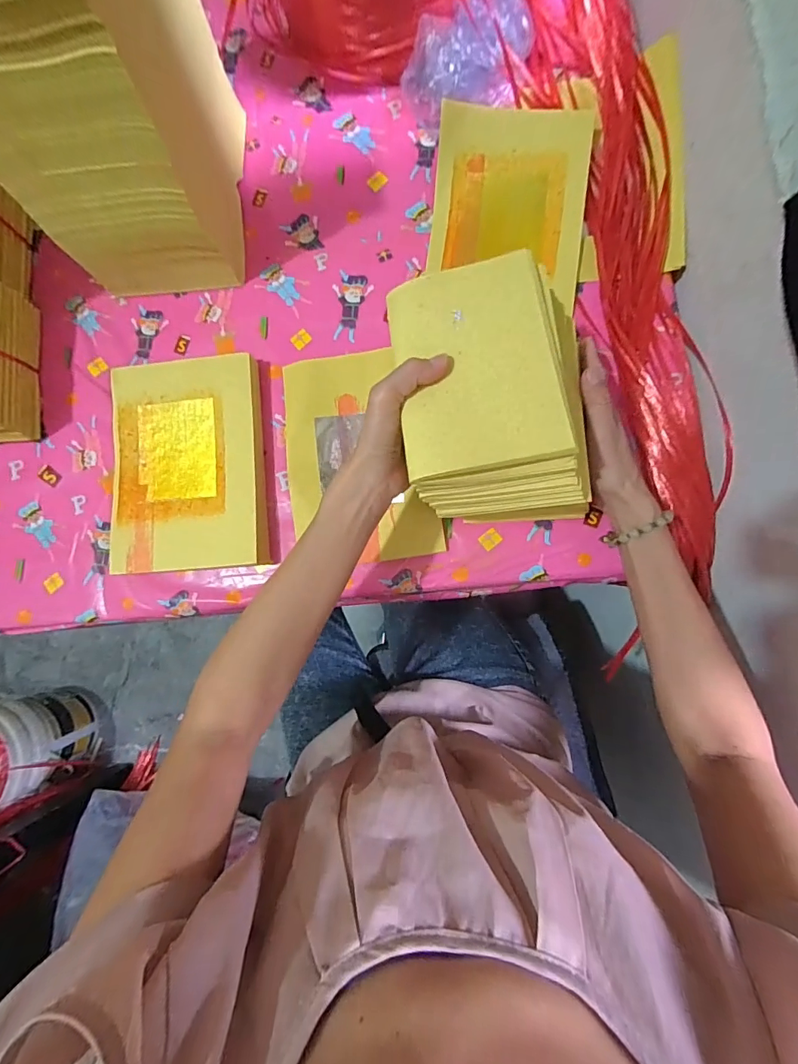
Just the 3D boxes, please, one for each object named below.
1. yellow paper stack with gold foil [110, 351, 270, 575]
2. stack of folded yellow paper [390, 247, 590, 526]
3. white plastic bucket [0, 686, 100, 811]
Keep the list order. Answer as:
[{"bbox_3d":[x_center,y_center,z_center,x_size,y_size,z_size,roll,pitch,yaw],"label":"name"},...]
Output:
[{"bbox_3d":[-0.233,-0.074,0.495,0.164,0.031,0.227,-6,84,5],"label":"yellow paper stack with gold foil"},{"bbox_3d":[0.069,-0.111,0.345,0.139,0.070,0.176,-3,85,5],"label":"stack of folded yellow paper"},{"bbox_3d":[-1.001,0.556,1.162,0.252,0.271,0.240,0,85,5],"label":"white plastic bucket"}]

